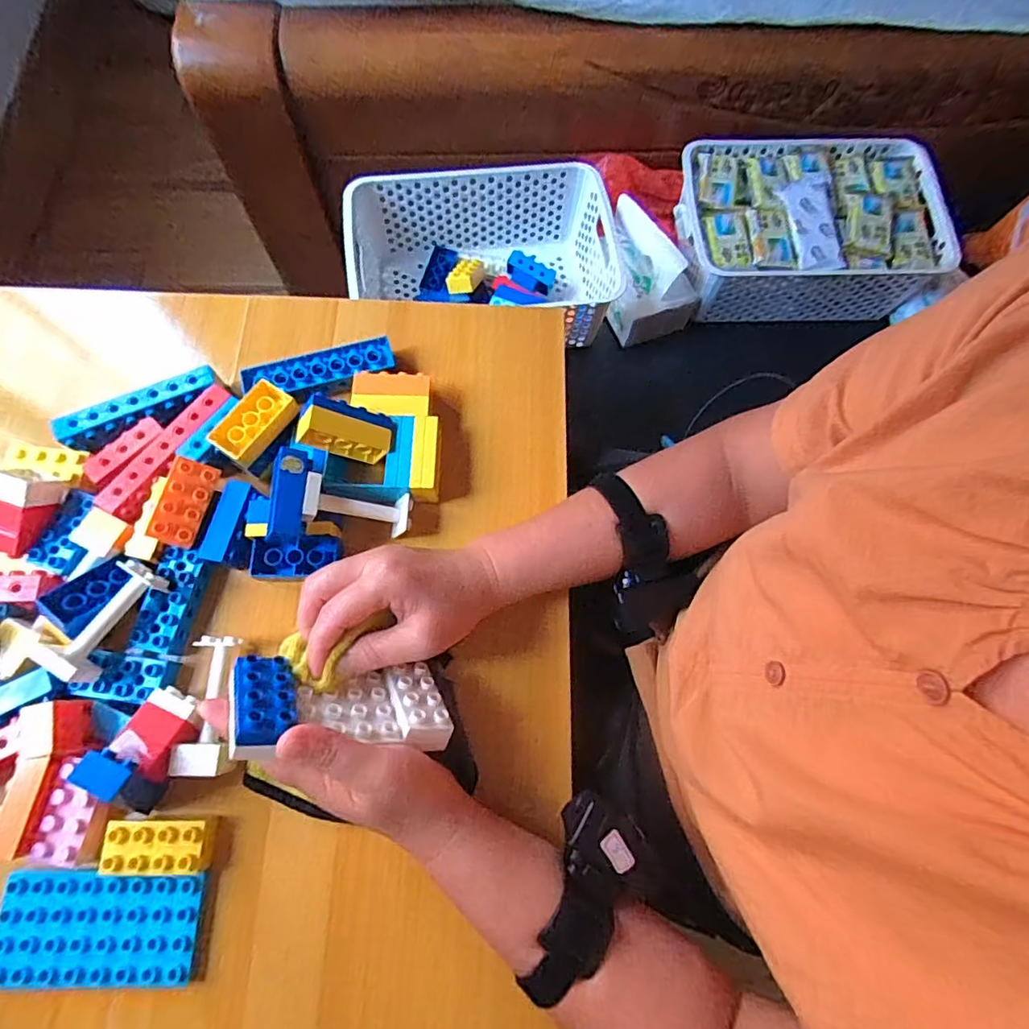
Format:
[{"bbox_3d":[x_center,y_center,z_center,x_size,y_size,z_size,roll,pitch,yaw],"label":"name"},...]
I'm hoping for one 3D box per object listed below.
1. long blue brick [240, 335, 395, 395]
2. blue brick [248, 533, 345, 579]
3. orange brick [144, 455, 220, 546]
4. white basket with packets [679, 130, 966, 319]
[{"bbox_3d":[-0.168,-0.124,0.478,0.126,0.018,0.032,-15,73,-7],"label":"long blue brick"},{"bbox_3d":[-0.167,0.032,0.421,0.062,0.018,0.033,0,72,-2],"label":"blue brick"},{"bbox_3d":[-0.247,-0.008,0.412,0.031,0.019,0.062,24,69,-32],"label":"orange brick"},{"bbox_3d":[0.372,-0.367,0.711,0.330,0.103,0.211,-3,72,-3],"label":"white basket with packets"}]

